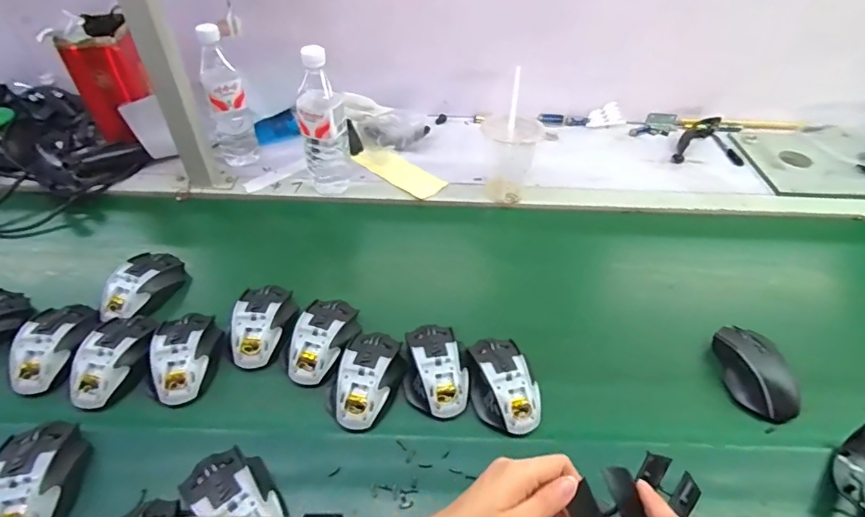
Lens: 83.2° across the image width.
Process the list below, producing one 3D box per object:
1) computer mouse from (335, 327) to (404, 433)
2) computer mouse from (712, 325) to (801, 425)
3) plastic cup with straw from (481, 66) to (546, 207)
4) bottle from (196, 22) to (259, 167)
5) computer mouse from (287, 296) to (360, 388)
[{"bbox_3d":[-0.071,0.131,0.547,0.067,0.032,0.118,13,44,8],"label":"computer mouse"},{"bbox_3d":[0.377,0.132,0.570,0.060,0.044,0.116,1,44,-5],"label":"computer mouse"},{"bbox_3d":[0.122,-0.182,0.774,0.089,0.173,0.081,4,44,-1],"label":"plastic cup with straw"},{"bbox_3d":[-0.341,-0.263,0.808,0.066,0.224,0.069,-13,47,-18],"label":"bottle"},{"bbox_3d":[-0.128,0.096,0.582,0.068,0.035,0.112,12,44,7],"label":"computer mouse"}]

